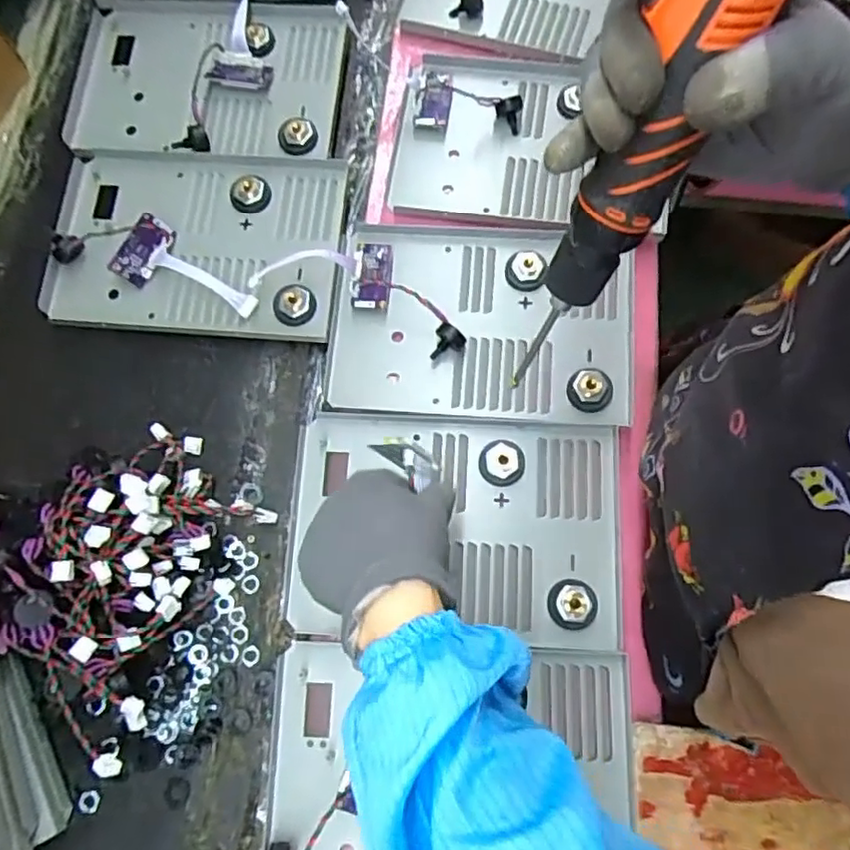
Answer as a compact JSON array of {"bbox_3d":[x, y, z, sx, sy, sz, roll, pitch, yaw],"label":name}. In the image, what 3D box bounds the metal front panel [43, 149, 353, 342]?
[{"bbox_3d":[-0.210,-0.168,0.581,0.256,0.028,0.175,2,74,-1],"label":"metal front panel"}]

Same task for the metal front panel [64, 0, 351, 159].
[{"bbox_3d":[-0.215,-0.346,0.633,0.260,0.030,0.175,-1,74,-1],"label":"metal front panel"}]

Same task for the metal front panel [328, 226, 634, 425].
[{"bbox_3d":[0.051,-0.094,0.569,0.252,0.035,0.178,4,74,0],"label":"metal front panel"}]

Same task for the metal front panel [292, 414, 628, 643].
[{"bbox_3d":[0.025,0.082,0.526,0.260,0.020,0.177,4,76,1],"label":"metal front panel"}]

